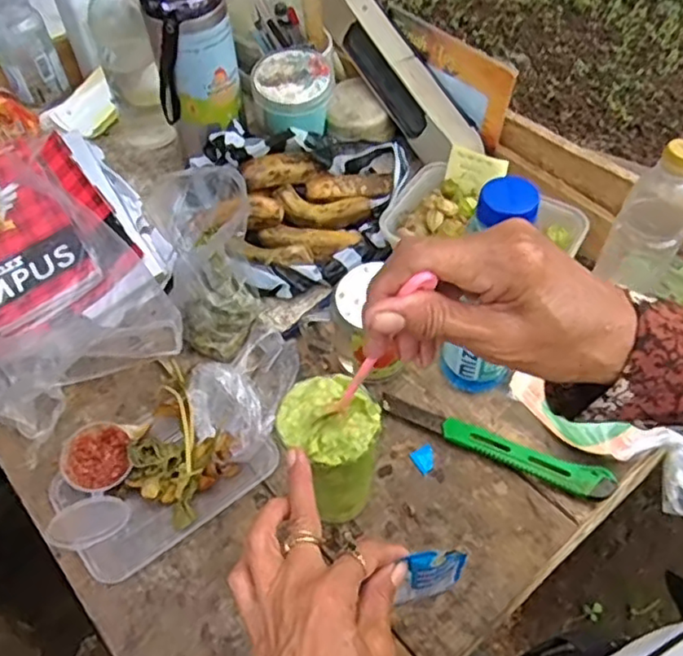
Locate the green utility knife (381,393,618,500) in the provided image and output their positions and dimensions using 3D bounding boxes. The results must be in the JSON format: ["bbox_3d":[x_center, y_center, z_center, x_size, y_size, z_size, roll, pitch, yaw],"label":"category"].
[{"bbox_3d":[0.126,0.100,0.535,0.196,0.016,0.032,18,58,14],"label":"green utility knife"}]

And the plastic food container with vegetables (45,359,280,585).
[{"bbox_3d":[-0.157,0.101,0.527,0.187,0.042,0.140,-35,61,-20],"label":"plastic food container with vegetables"}]

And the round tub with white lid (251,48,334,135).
[{"bbox_3d":[-0.050,-0.249,0.673,0.081,0.054,0.082,1,55,2],"label":"round tub with white lid"}]

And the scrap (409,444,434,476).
[{"bbox_3d":[0.071,0.110,0.537,0.020,0.004,0.022,-27,59,-16],"label":"scrap"}]

